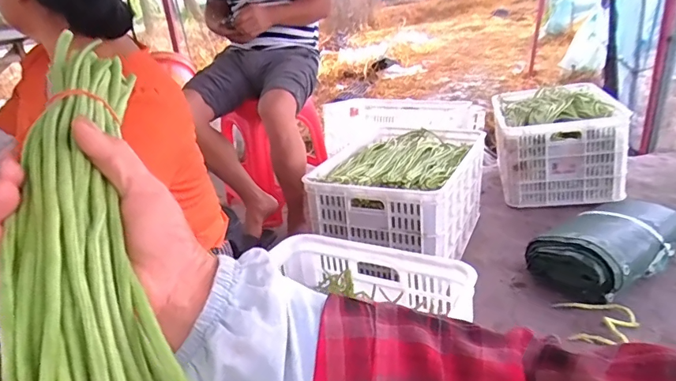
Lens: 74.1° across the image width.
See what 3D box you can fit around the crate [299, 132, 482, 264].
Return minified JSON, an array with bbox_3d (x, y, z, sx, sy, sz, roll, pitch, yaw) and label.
[{"bbox_3d":[0.217,0.007,1.445,0.389,0.276,0.587,9,29,29],"label":"crate"}]

